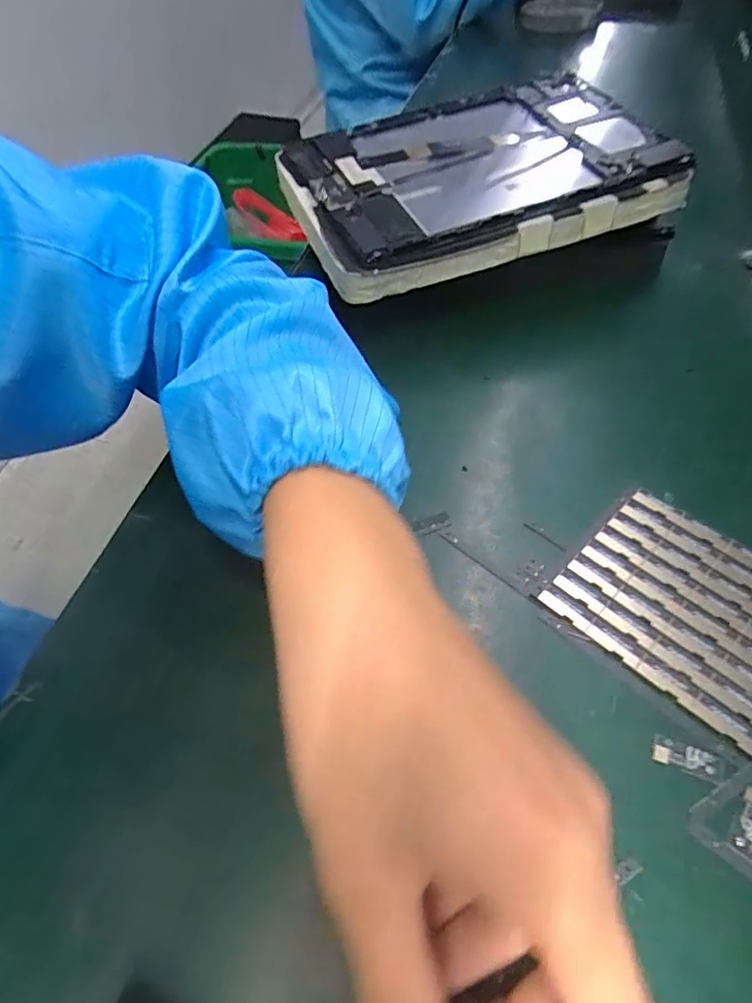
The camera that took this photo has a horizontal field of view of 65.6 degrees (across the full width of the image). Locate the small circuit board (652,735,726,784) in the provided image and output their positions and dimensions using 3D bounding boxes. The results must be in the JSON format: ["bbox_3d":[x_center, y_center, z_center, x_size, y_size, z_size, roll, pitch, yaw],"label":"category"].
[{"bbox_3d":[0.124,0.102,0.231,0.026,0.004,0.011,16,53,16],"label":"small circuit board"}]

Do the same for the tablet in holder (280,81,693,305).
[{"bbox_3d":[0.070,-0.243,0.432,0.271,0.040,0.193,-20,55,-12],"label":"tablet in holder"}]

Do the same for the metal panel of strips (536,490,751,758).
[{"bbox_3d":[0.145,0.047,0.273,0.093,0.004,0.102,-39,58,-25],"label":"metal panel of strips"}]

